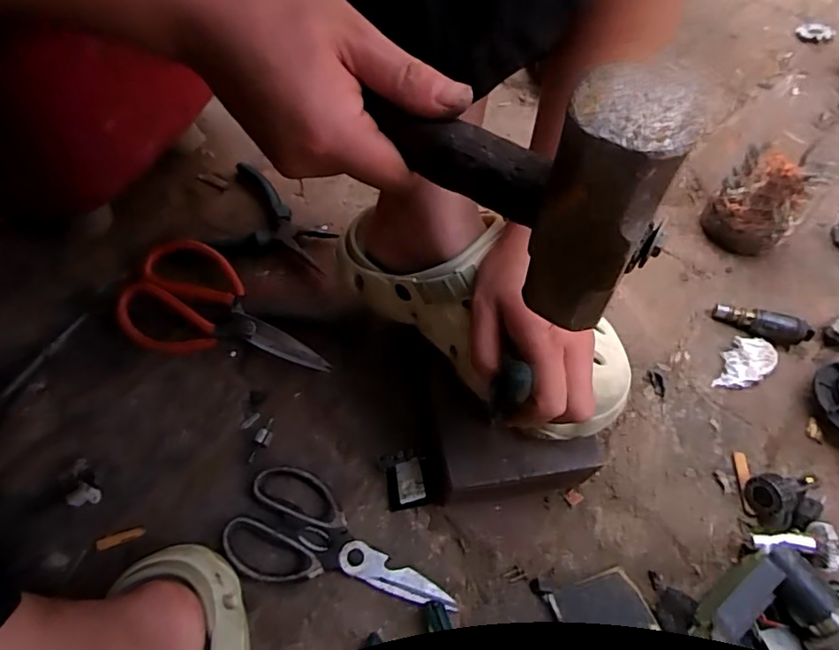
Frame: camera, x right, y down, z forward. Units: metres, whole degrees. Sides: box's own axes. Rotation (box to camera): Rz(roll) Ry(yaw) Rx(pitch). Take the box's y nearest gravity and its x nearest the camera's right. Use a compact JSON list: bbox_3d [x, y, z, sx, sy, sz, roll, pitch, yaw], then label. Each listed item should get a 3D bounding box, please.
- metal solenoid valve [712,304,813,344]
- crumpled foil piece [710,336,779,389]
[{"bbox_3d":[0.347,-0.001,0.535,0.088,0.021,0.026,21,60,10],"label":"metal solenoid valve"},{"bbox_3d":[0.316,0.039,0.516,0.076,0.007,0.041,-38,67,-23],"label":"crumpled foil piece"}]

